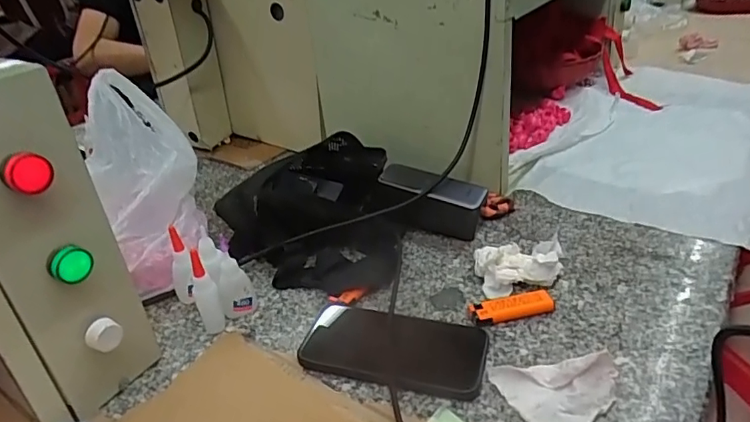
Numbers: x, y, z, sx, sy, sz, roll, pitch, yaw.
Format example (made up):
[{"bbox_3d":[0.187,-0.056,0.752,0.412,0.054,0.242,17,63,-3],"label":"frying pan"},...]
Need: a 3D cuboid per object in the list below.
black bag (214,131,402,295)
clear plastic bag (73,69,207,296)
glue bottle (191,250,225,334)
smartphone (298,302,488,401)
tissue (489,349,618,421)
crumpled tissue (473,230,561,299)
[{"bbox_3d":[-0.076,-0.008,0.643,0.203,0.080,0.230,-3,31,1],"label":"black bag"},{"bbox_3d":[-0.280,-0.030,0.649,0.121,0.093,0.297,-15,67,-18],"label":"clear plastic bag"},{"bbox_3d":[-0.167,0.078,0.513,0.022,0.079,0.019,-18,33,-23],"label":"glue bottle"},{"bbox_3d":[0.015,0.125,0.480,0.166,0.017,0.079,6,32,16],"label":"smartphone"},{"bbox_3d":[0.145,0.132,0.422,0.074,0.032,0.078,-22,35,-28],"label":"tissue"},{"bbox_3d":[0.158,0.056,0.552,0.096,0.031,0.057,-7,31,-7],"label":"crumpled tissue"}]

